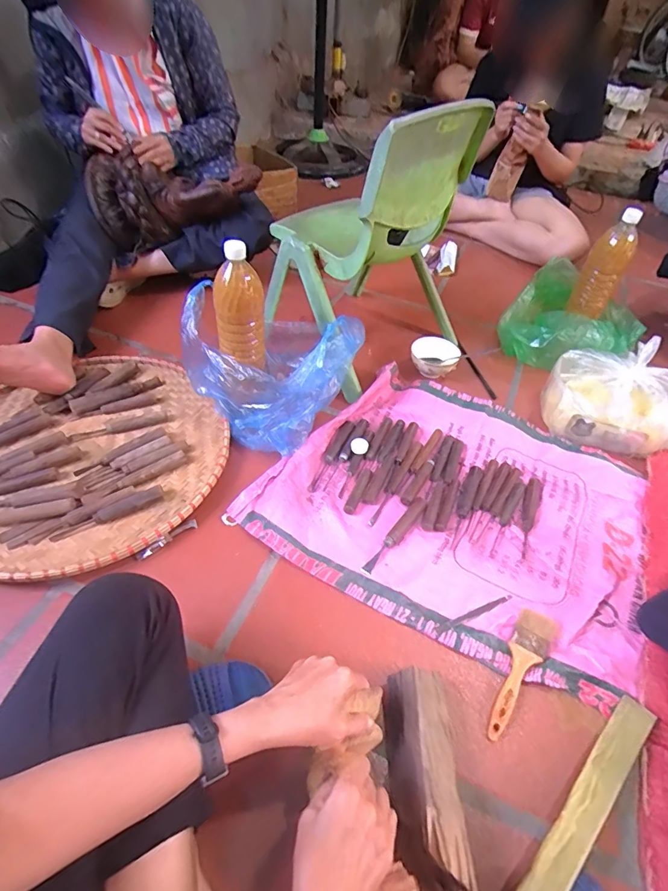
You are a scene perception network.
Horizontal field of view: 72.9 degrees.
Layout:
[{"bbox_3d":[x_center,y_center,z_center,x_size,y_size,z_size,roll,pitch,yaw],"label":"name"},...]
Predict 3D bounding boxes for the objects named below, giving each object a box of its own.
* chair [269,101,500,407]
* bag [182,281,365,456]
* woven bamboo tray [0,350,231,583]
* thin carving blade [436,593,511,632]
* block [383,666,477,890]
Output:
[{"bbox_3d":[0.065,-0.421,0.921,0.377,0.464,0.338,-28,55,-26],"label":"chair"},{"bbox_3d":[-0.125,-0.160,0.864,0.278,0.181,0.266,33,54,24],"label":"bag"},{"bbox_3d":[-0.439,0.017,0.793,0.477,0.043,0.471,-28,55,-25],"label":"woven bamboo tray"},{"bbox_3d":[0.204,0.242,0.654,0.131,0.006,0.011,-18,51,-18],"label":"thin carving blade"},{"bbox_3d":[0.097,0.357,0.500,0.069,0.074,0.190,1,48,-2],"label":"block"}]

